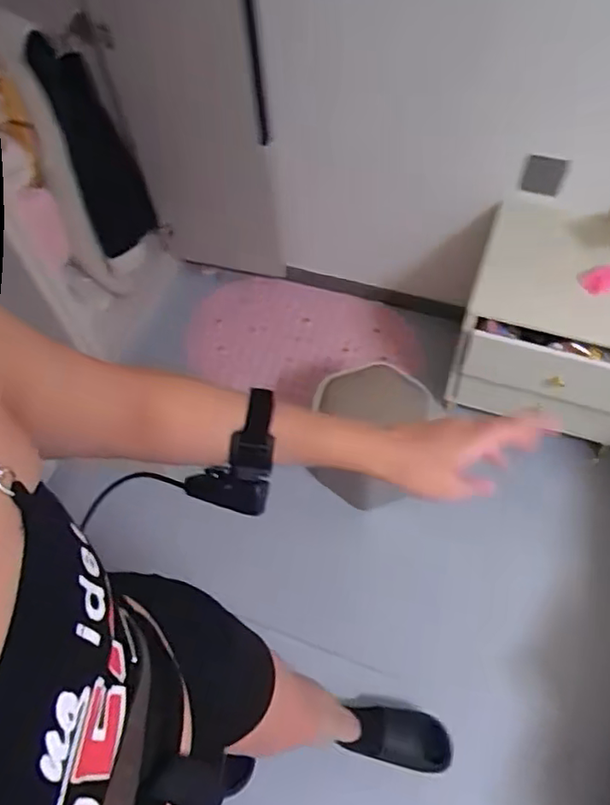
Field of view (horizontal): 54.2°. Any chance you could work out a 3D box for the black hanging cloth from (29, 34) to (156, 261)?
[{"bbox_3d":[-0.496,-0.594,1.467,0.168,0.491,0.175,-21,60,-9],"label":"black hanging cloth"}]

